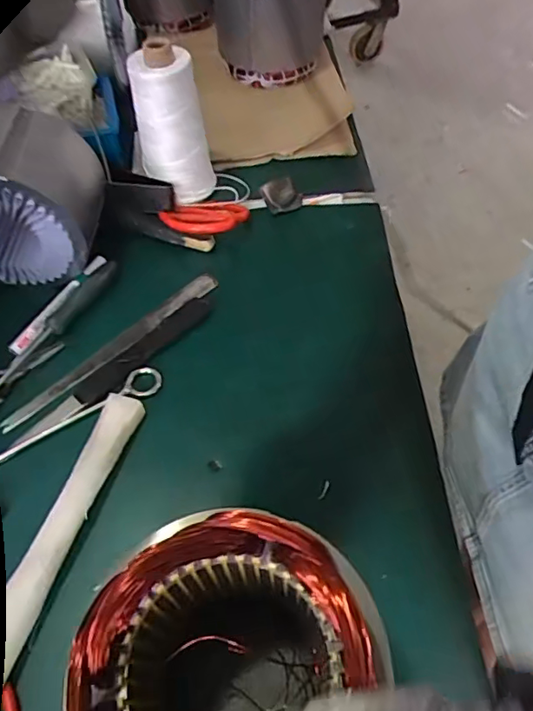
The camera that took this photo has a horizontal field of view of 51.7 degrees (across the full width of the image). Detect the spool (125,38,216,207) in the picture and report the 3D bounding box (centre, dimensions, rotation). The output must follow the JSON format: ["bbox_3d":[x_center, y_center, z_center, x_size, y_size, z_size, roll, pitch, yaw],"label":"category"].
[{"bbox_3d":[-0.100,-0.240,0.588,0.053,0.165,0.054,21,59,16],"label":"spool"}]

